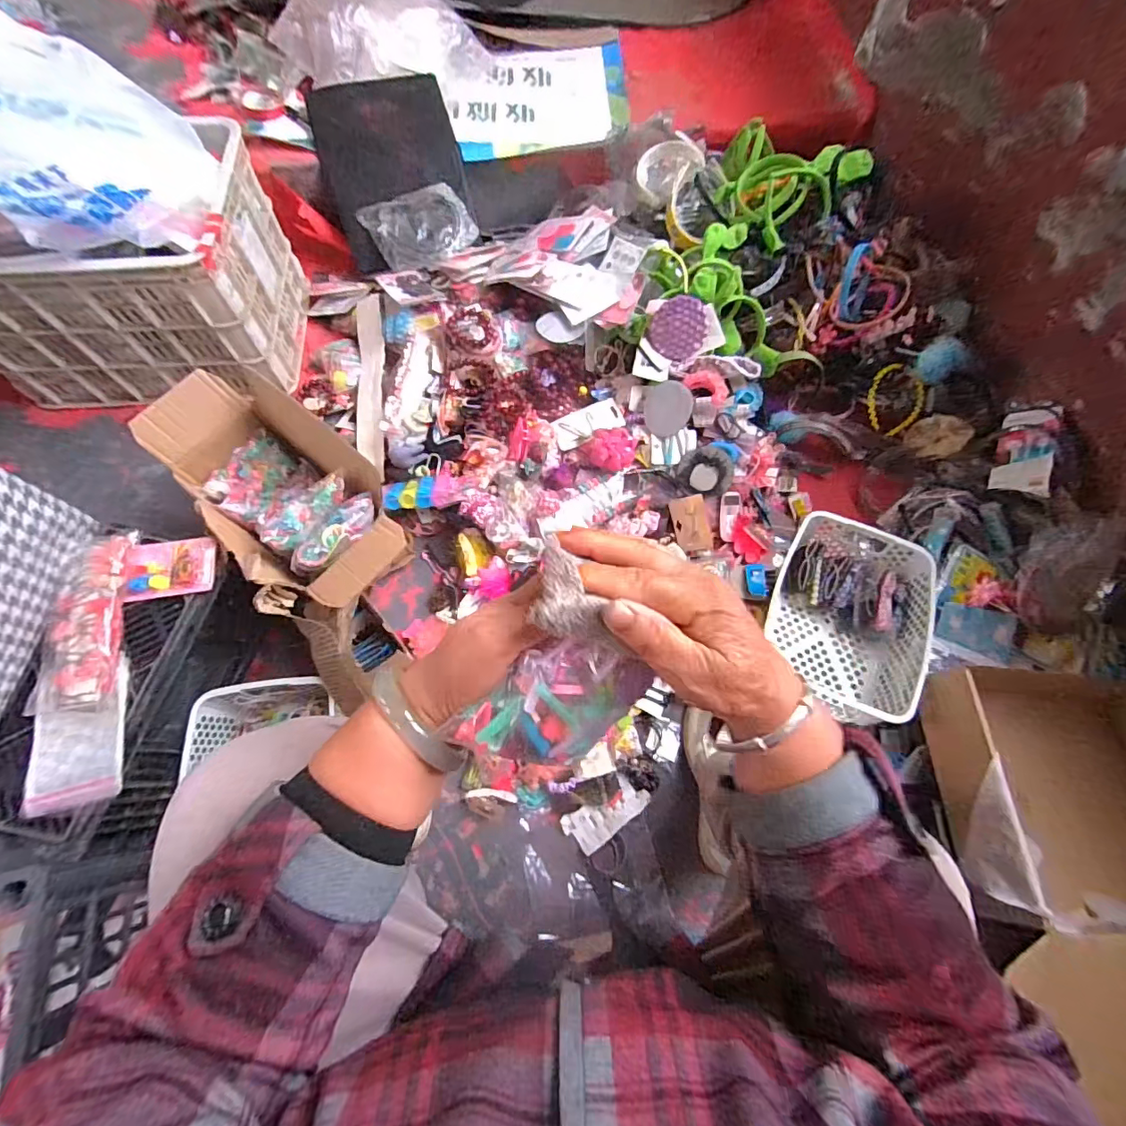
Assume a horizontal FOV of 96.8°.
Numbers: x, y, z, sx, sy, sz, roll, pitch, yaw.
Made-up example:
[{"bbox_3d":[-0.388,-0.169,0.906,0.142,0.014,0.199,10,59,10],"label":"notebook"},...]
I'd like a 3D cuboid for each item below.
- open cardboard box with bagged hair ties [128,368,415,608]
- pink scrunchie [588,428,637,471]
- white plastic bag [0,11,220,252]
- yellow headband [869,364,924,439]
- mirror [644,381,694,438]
[{"bbox_3d":[-0.402,-0.103,0.721,0.389,0.115,0.196,41,72,13],"label":"open cardboard box with bagged hair ties"},{"bbox_3d":[0.087,-0.198,0.874,0.080,0.033,0.075,1,68,-2],"label":"pink scrunchie"},{"bbox_3d":[-0.703,-0.599,0.692,0.328,0.164,0.359,-31,73,-14],"label":"white plastic bag"},{"bbox_3d":[0.640,-0.311,0.959,0.106,0.026,0.130,-2,111,-3],"label":"yellow headband"},{"bbox_3d":[0.183,-0.272,0.879,0.086,0.009,0.091,2,93,33],"label":"mirror"}]

